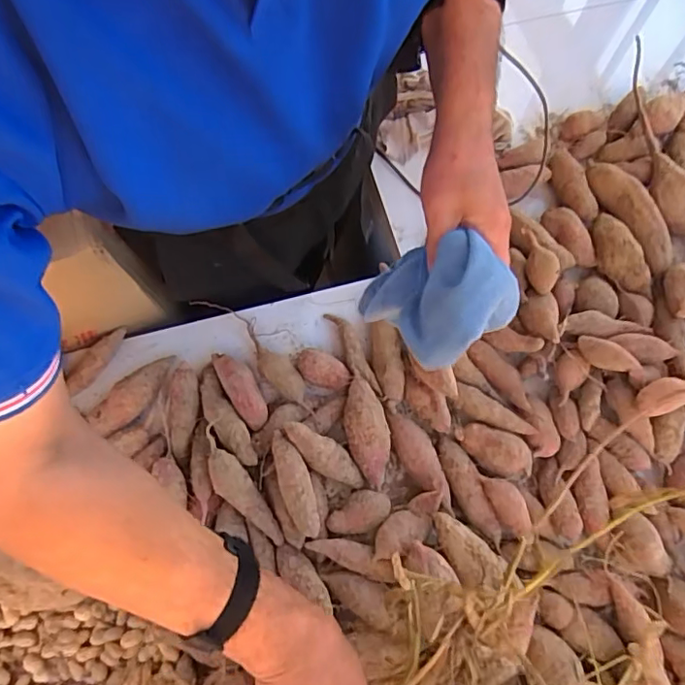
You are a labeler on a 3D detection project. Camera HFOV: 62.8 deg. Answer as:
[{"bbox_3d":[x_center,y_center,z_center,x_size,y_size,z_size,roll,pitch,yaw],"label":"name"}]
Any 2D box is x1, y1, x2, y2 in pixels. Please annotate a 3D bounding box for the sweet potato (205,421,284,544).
[{"bbox_3d":[-0.124,0.171,0.660,0.040,0.034,0.158,-35,89,-12],"label":"sweet potato"}]

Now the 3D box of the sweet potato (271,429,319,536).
[{"bbox_3d":[-0.056,0.165,0.656,0.034,0.035,0.121,-16,73,-6],"label":"sweet potato"}]

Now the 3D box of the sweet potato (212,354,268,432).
[{"bbox_3d":[-0.129,0.058,0.716,0.038,0.040,0.111,-30,75,-10],"label":"sweet potato"}]

